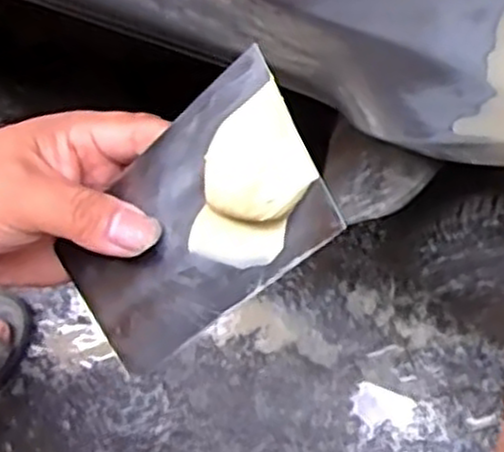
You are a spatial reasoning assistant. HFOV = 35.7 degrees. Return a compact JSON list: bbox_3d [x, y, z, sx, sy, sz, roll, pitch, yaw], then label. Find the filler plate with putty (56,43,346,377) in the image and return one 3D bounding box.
[{"bbox_3d":[-0.029,0.003,0.310,0.132,0.018,0.072,-39,78,31],"label":"filler plate with putty"}]

